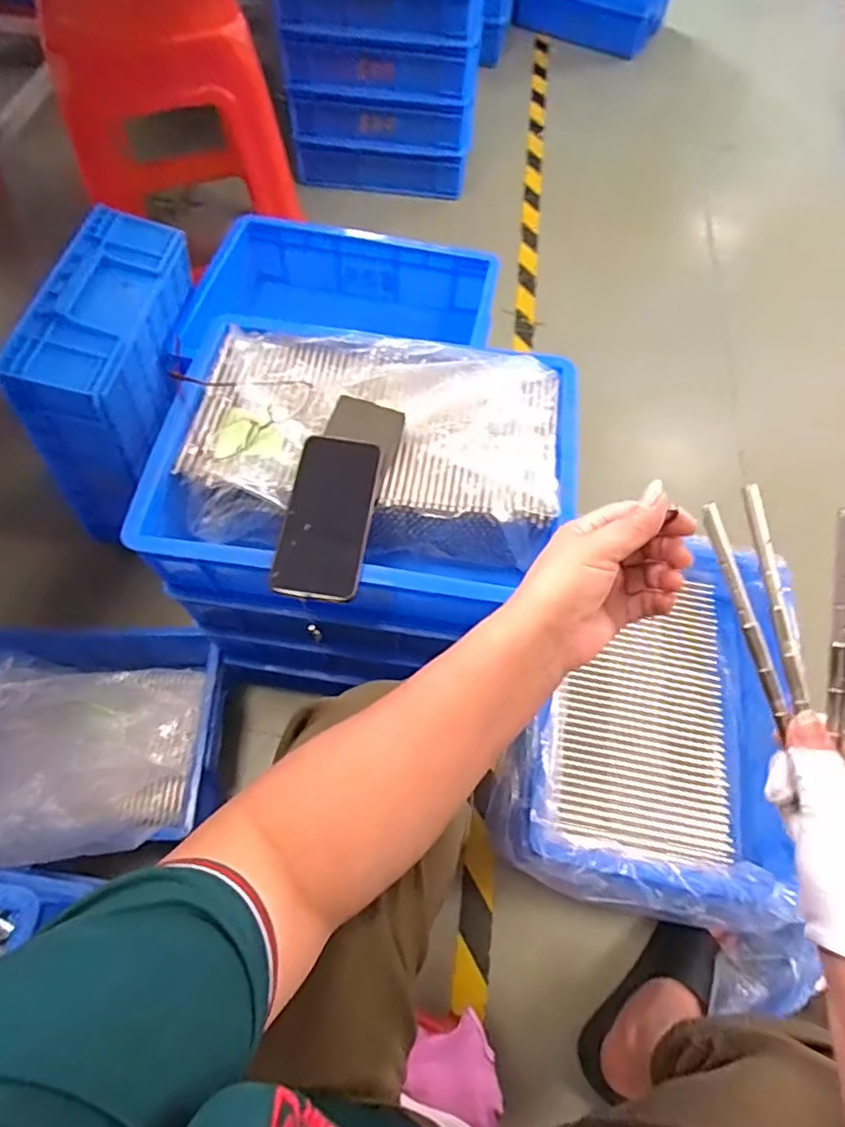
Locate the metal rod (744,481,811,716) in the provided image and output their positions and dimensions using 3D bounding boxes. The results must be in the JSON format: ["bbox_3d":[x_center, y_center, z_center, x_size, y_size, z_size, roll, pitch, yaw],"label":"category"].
[{"bbox_3d":[0.204,0.019,0.348,0.008,0.008,0.130,-11,87,-8],"label":"metal rod"}]

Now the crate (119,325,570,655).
[{"bbox_3d":[-0.054,-0.095,0.659,0.411,0.146,0.296,6,62,1],"label":"crate"}]

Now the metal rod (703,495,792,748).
[{"bbox_3d":[0.185,0.031,0.343,0.009,0.007,0.134,-22,94,-13],"label":"metal rod"}]

